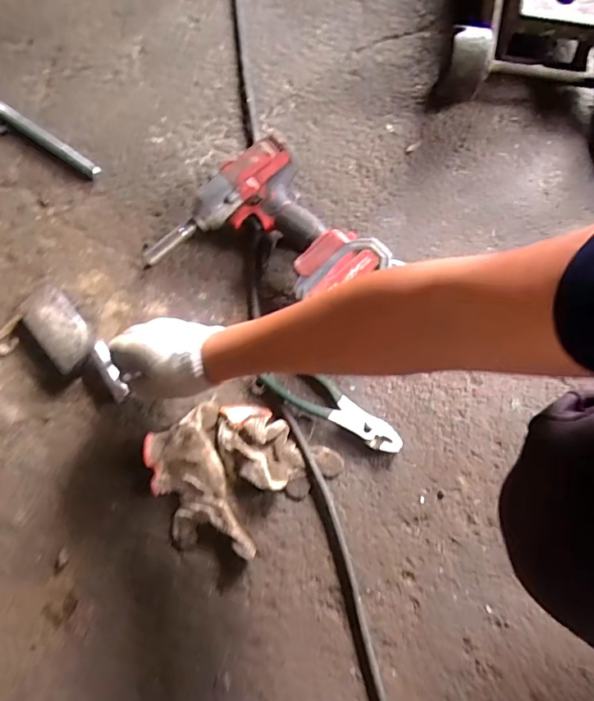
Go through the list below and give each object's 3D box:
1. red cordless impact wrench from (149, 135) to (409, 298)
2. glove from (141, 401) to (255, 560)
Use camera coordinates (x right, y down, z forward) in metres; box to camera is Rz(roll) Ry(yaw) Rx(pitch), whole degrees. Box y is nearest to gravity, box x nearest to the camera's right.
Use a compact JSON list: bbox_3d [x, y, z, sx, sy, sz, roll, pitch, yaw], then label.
[{"bbox_3d":[-0.047,-0.119,0.615,0.222,0.097,0.251,-37,77,-9],"label":"red cordless impact wrench"},{"bbox_3d":[-0.120,0.155,0.568,0.094,0.021,0.178,-15,73,-4],"label":"glove"}]

